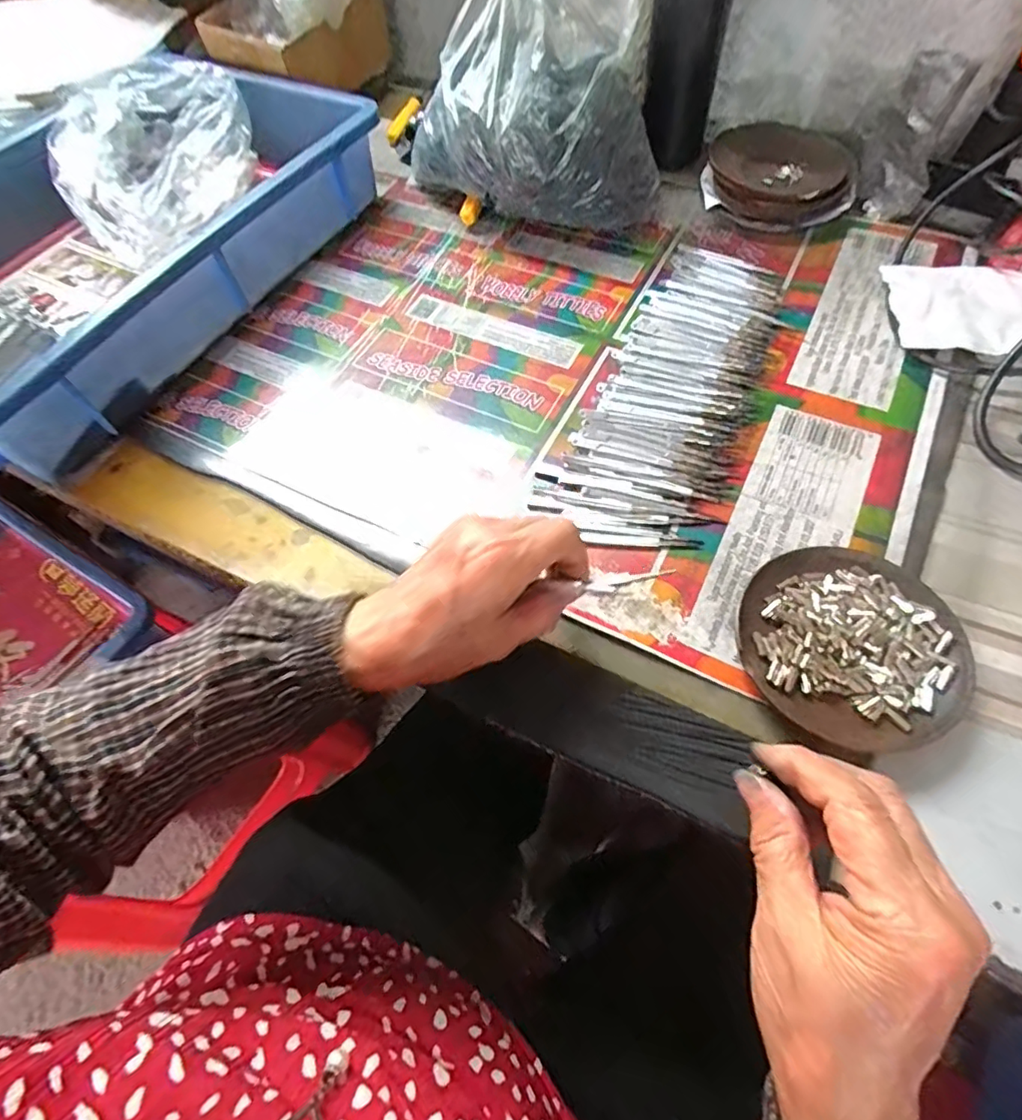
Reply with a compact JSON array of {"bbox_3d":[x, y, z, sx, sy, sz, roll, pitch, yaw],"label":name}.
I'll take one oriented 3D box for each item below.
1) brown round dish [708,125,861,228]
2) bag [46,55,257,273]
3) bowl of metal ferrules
[{"bbox_3d":[0.246,-0.359,0.518,0.122,0.033,0.125,-2,61,3],"label":"brown round dish"},{"bbox_3d":[-0.335,-0.366,0.515,0.125,0.090,0.170,18,64,13],"label":"bag"},{"bbox_3d":[0.188,0.046,0.313,0.114,0.021,0.113,-2,61,3],"label":"bowl of metal ferrules"}]

